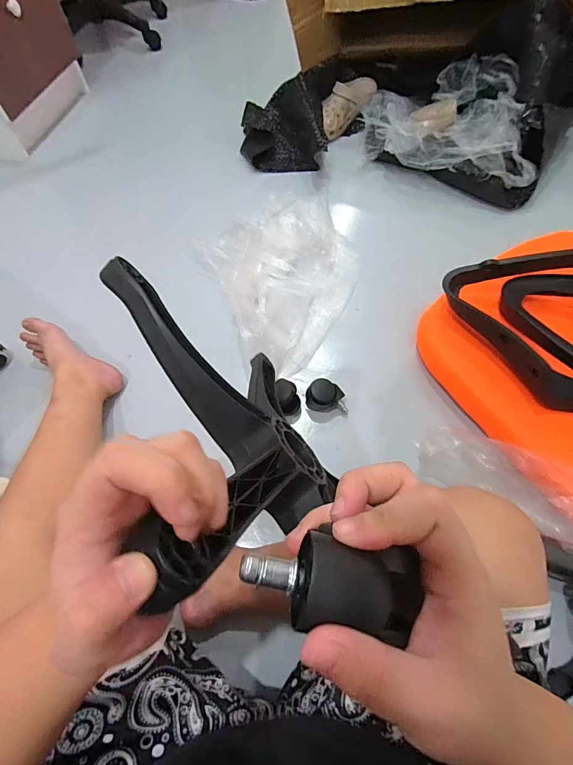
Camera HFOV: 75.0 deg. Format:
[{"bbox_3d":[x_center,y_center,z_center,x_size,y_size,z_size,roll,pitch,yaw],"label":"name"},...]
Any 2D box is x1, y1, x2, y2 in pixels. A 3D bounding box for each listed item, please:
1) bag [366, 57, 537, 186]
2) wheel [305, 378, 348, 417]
[{"bbox_3d":[0.384,-0.628,0.900,0.374,0.106,0.332,4,62,4],"label":"bag"},{"bbox_3d":[0.072,0.025,0.661,0.075,0.048,0.046,3,62,4],"label":"wheel"}]

